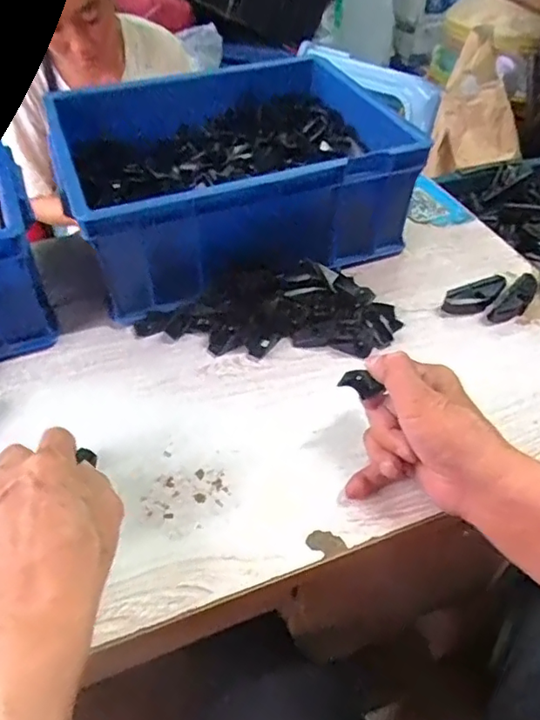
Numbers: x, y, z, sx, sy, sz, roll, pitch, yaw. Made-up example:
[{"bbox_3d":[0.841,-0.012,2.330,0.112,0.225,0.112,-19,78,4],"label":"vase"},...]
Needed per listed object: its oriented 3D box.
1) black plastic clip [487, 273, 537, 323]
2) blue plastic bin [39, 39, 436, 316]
[{"bbox_3d":[0.241,-0.062,0.535,0.023,0.017,0.069,33,66,32],"label":"black plastic clip"},{"bbox_3d":[-0.039,-0.192,0.606,0.337,0.138,0.262,-20,50,-18],"label":"blue plastic bin"}]

